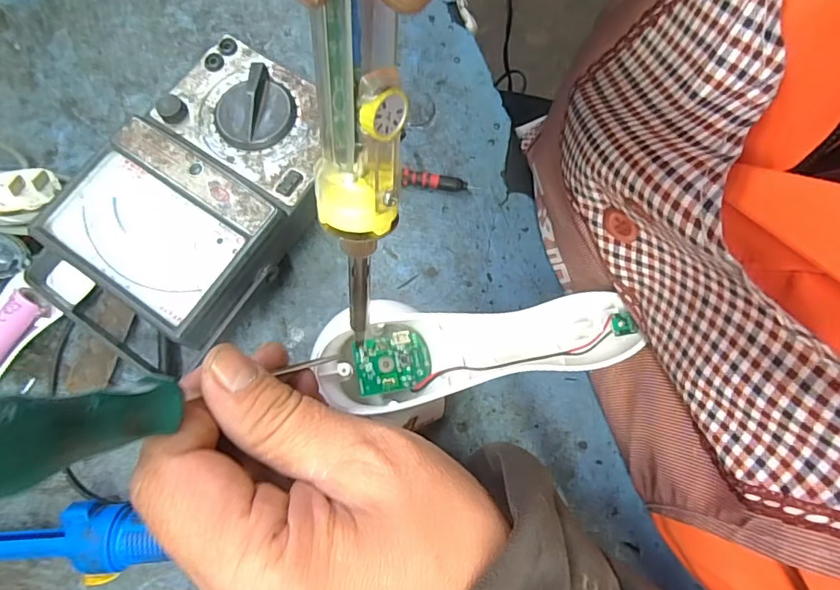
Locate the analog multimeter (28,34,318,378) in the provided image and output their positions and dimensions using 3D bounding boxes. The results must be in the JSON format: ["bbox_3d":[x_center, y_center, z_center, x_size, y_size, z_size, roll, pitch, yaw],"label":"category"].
[{"bbox_3d":[-0.127,-0.051,0.297,0.117,0.058,0.184,34,80,7],"label":"analog multimeter"}]

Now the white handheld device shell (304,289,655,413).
[{"bbox_3d":[0.027,0.027,0.254,0.157,0.039,0.052,-5,78,-1],"label":"white handheld device shell"}]

